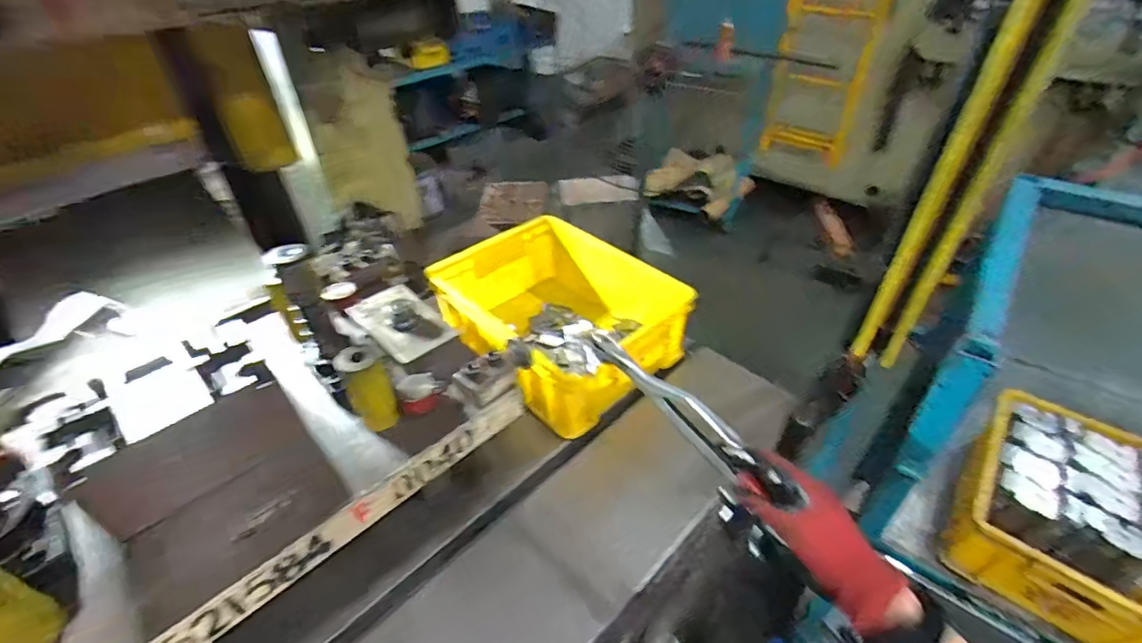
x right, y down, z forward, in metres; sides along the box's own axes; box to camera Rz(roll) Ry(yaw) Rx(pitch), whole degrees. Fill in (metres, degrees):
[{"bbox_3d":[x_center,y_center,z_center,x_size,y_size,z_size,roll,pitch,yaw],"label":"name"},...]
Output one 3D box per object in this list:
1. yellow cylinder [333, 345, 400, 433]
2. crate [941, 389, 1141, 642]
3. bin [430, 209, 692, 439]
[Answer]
[{"bbox_3d":[-0.212,0.071,0.537,0.042,0.091,0.037,-22,44,-22],"label":"yellow cylinder"},{"bbox_3d":[0.770,0.293,0.778,0.281,0.130,0.337,28,49,31],"label":"crate"},{"bbox_3d":[-0.028,0.000,0.809,0.286,0.155,0.343,-32,49,-30],"label":"bin"}]

